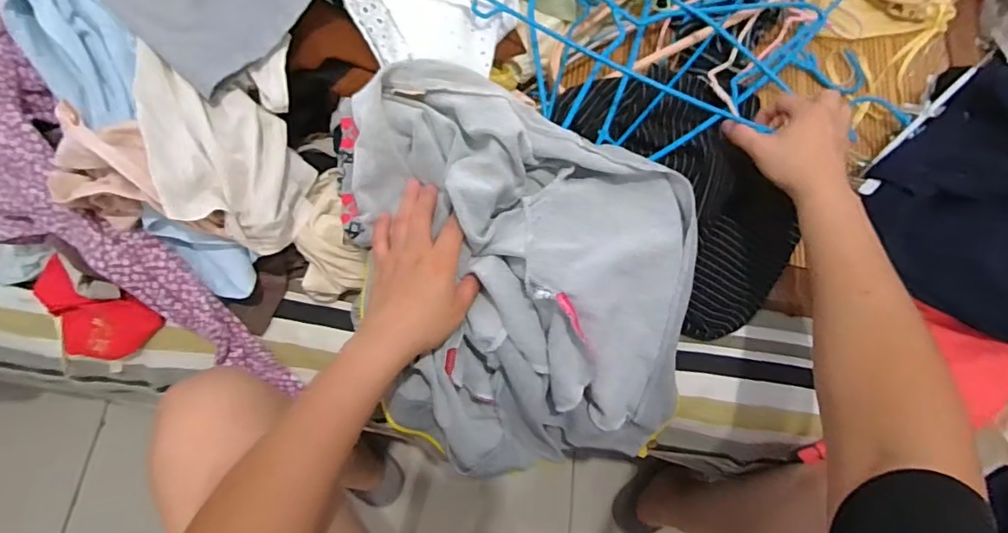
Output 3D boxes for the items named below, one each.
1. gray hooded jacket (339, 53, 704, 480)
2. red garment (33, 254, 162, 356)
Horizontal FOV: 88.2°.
[{"bbox_3d":[0.023,0.010,0.514,0.310,0.187,0.349,-8,72,-5],"label":"gray hooded jacket"},{"bbox_3d":[-0.411,0.048,0.509,0.114,0.059,0.072,27,73,7],"label":"red garment"}]

